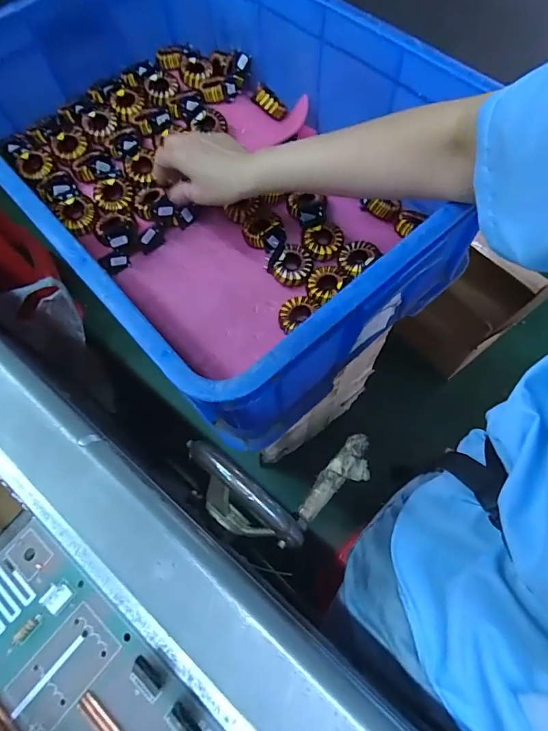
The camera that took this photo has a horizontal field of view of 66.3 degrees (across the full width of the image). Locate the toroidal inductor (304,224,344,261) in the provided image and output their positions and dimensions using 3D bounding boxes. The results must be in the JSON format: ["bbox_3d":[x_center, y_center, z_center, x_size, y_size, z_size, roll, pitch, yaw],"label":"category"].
[{"bbox_3d":[0.063,-0.153,0.522,0.048,0.018,0.037,-6,65,-1],"label":"toroidal inductor"}]

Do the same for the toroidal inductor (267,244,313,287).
[{"bbox_3d":[0.023,-0.124,0.512,0.050,0.020,0.048,-1,65,1],"label":"toroidal inductor"}]

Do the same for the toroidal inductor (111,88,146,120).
[{"bbox_3d":[-0.212,-0.377,0.605,0.047,0.013,0.053,4,65,3],"label":"toroidal inductor"}]

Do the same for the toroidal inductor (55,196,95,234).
[{"bbox_3d":[-0.250,-0.190,0.534,0.045,0.020,0.041,-24,67,-9],"label":"toroidal inductor"}]

